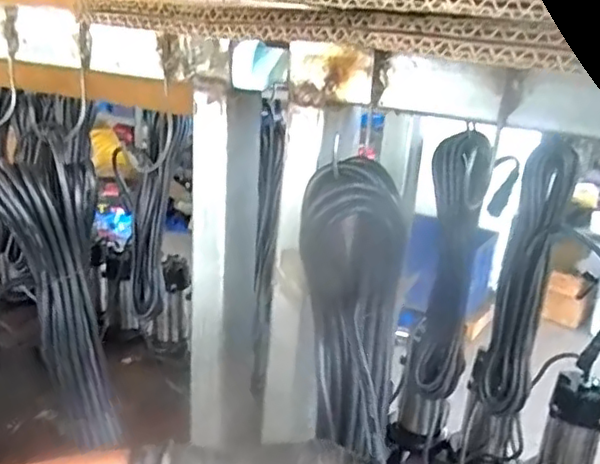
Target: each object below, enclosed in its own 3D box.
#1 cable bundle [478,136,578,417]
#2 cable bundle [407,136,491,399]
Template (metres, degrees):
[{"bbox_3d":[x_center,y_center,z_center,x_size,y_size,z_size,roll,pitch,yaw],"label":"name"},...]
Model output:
[{"bbox_3d":[0.273,0.059,0.777,0.058,0.339,0.030,15,19,22],"label":"cable bundle"},{"bbox_3d":[0.204,0.048,0.820,0.100,0.333,0.057,7,18,0],"label":"cable bundle"}]

